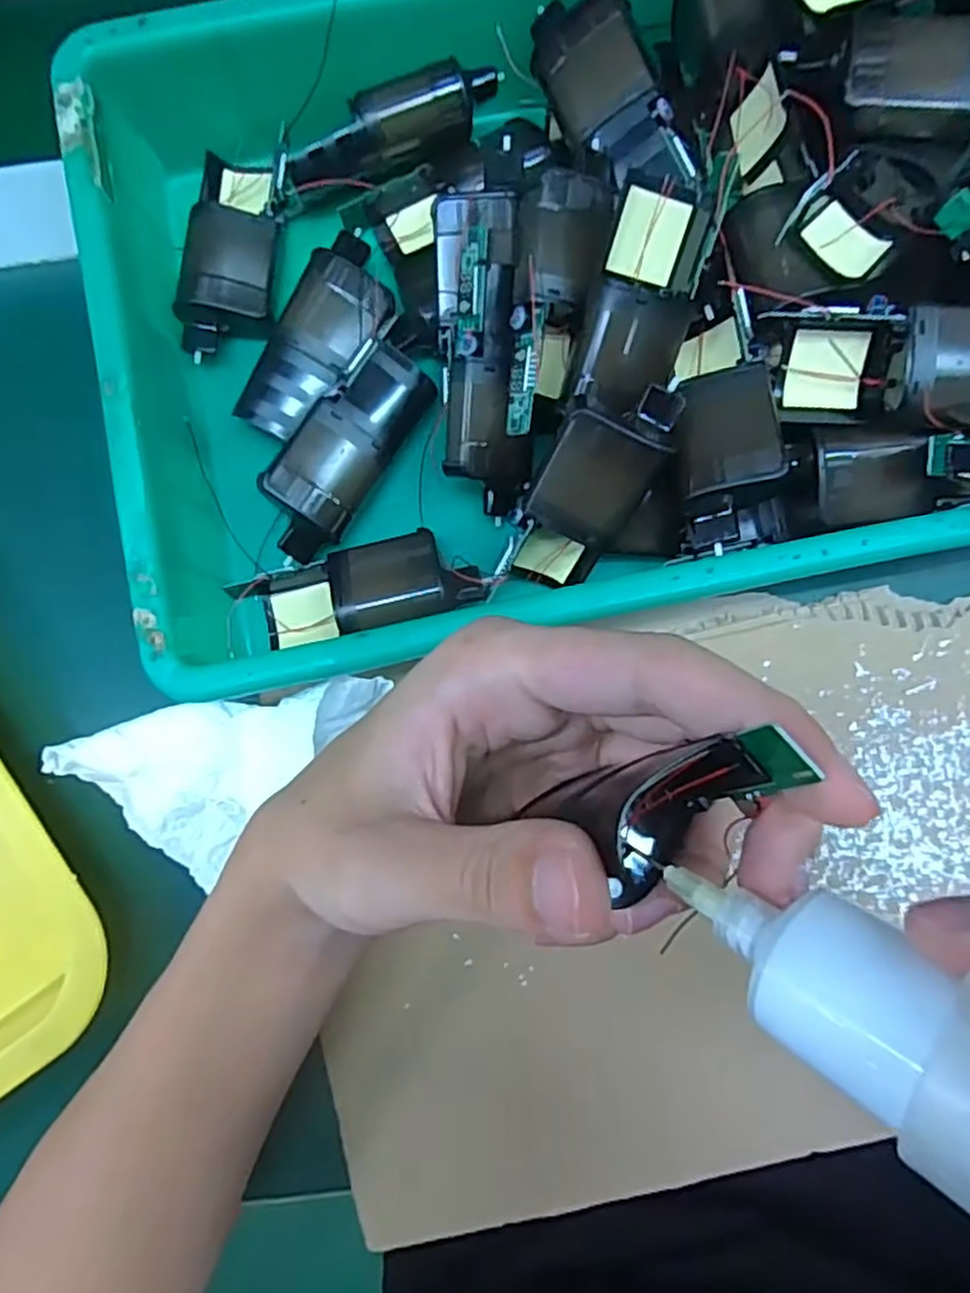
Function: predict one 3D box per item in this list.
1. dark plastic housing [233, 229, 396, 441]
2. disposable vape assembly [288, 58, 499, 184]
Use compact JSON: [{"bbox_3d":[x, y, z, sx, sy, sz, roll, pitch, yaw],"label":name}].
[{"bbox_3d":[-0.065,-0.123,0.294,0.035,0.018,0.088,25,85,4],"label":"dark plastic housing"},{"bbox_3d":[-0.037,-0.206,0.290,0.085,0.026,0.017,-23,84,-1],"label":"disposable vape assembly"}]

